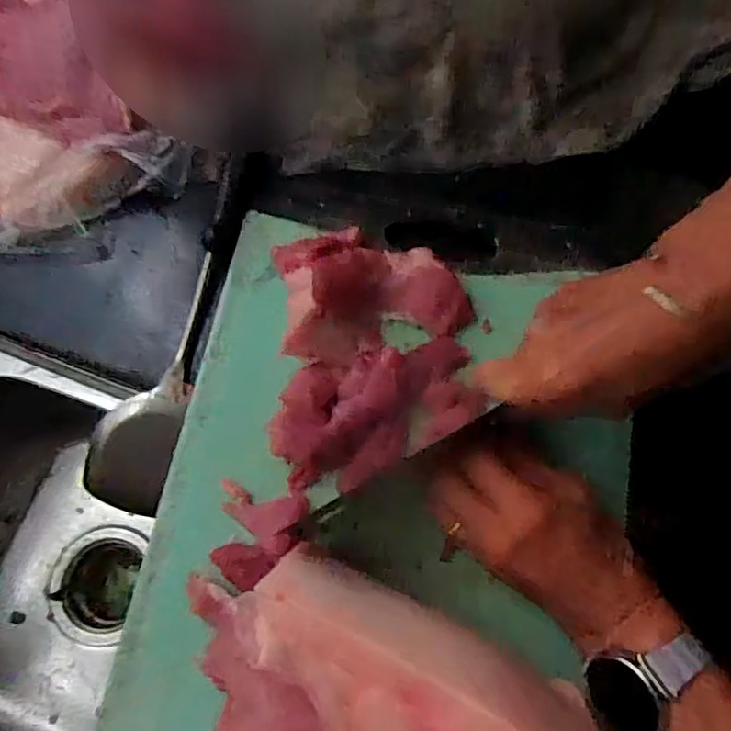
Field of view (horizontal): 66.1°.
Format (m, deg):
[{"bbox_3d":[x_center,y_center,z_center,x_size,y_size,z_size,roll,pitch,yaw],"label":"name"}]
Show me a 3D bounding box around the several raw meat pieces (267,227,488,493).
[{"bbox_3d":[0.008,-0.012,0.383,0.132,0.034,0.174,1,76,-9],"label":"several raw meat pieces"}]

